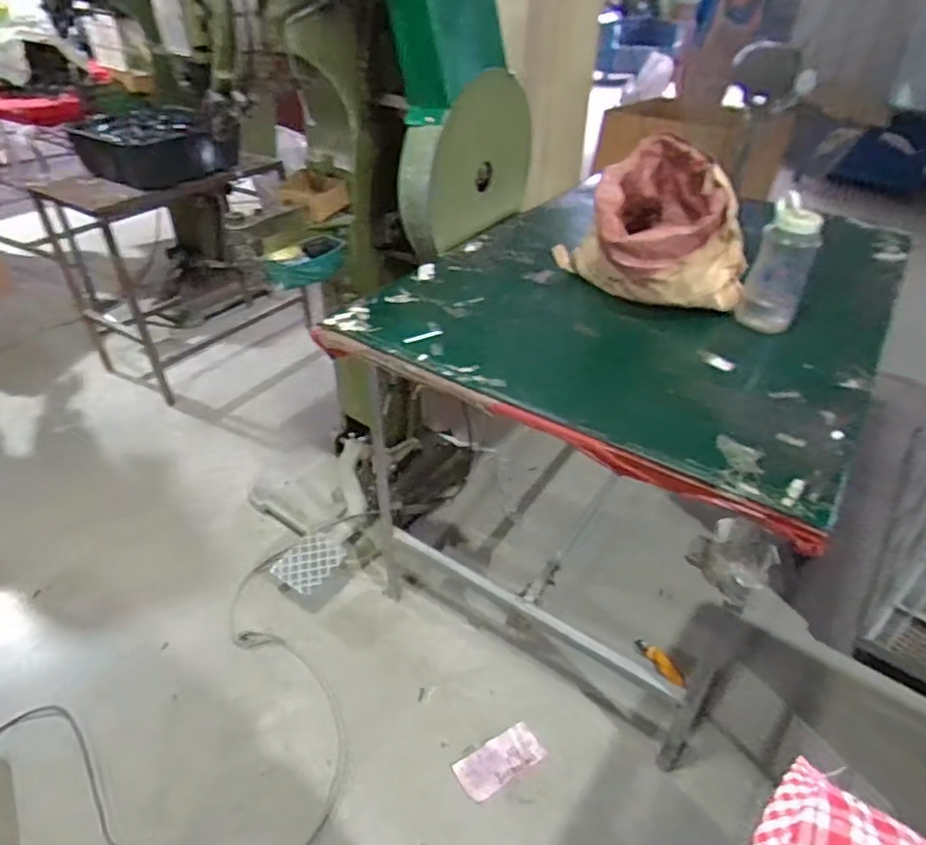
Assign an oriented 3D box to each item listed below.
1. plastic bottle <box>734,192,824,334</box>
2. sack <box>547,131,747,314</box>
[{"bbox_3d":[0.536,-0.252,1.030,0.091,0.219,0.076,20,40,23],"label":"plastic bottle"},{"bbox_3d":[0.357,-0.360,1.128,0.286,0.241,0.278,-1,36,-4],"label":"sack"}]

